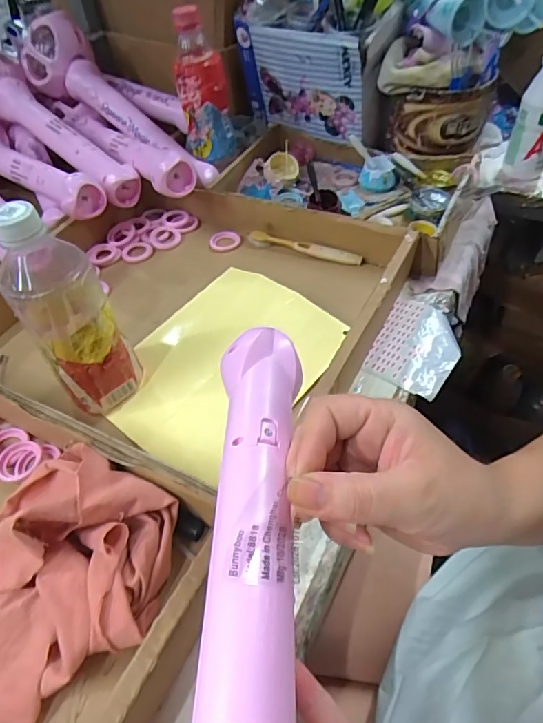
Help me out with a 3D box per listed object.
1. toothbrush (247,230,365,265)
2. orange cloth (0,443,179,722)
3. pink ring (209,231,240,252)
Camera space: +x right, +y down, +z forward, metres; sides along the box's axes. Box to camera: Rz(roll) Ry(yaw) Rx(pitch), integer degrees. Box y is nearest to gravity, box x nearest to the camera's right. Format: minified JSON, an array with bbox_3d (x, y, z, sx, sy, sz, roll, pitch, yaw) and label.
[{"bbox_3d":[0.038,-0.133,0.563,0.137,0.016,0.011,16,53,17],"label":"toothbrush"},{"bbox_3d":[-0.140,0.138,0.308,0.134,0.068,0.169,4,50,7],"label":"orange cloth"},{"bbox_3d":[-0.057,-0.147,0.586,0.035,0.007,0.034,-2,50,2],"label":"pink ring"}]

